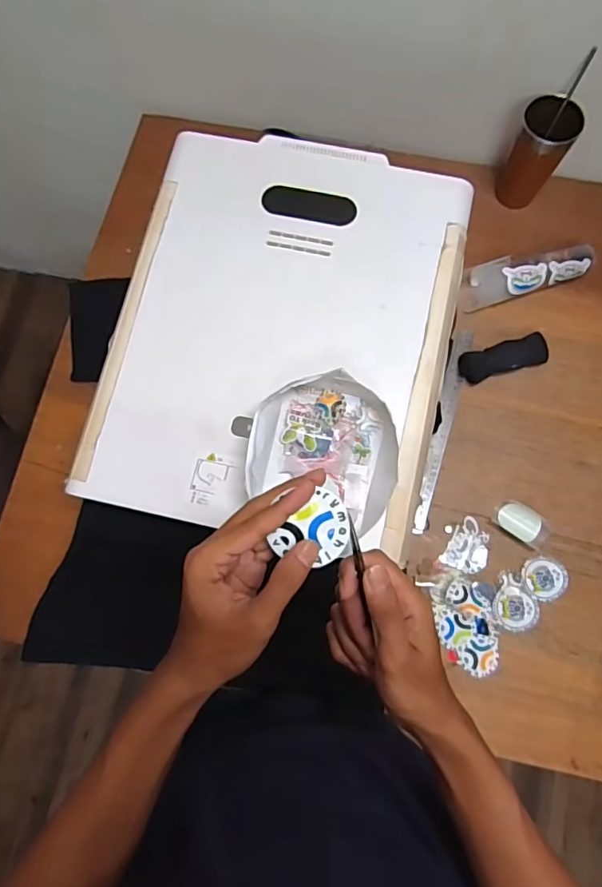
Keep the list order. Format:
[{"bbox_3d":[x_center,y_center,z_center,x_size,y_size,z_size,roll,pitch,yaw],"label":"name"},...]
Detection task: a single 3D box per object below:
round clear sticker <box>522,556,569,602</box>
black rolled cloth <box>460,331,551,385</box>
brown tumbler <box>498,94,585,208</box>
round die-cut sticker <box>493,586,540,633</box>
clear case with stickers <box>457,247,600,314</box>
[{"bbox_3d":[0.339,0.188,0.696,0.060,0.005,0.058,7,77,2],"label":"round clear sticker"},{"bbox_3d":[0.306,-0.128,0.757,0.130,0.035,0.048,-15,77,-3],"label":"black rolled cloth"},{"bbox_3d":[0.356,-0.438,0.772,0.078,0.151,0.069,21,78,5],"label":"brown tumbler"},{"bbox_3d":[0.296,0.228,0.690,0.063,0.004,0.058,0,77,1],"label":"round die-cut sticker"},{"bbox_3d":[0.343,-0.261,0.779,0.206,0.047,0.068,-14,77,-3],"label":"clear case with stickers"}]

